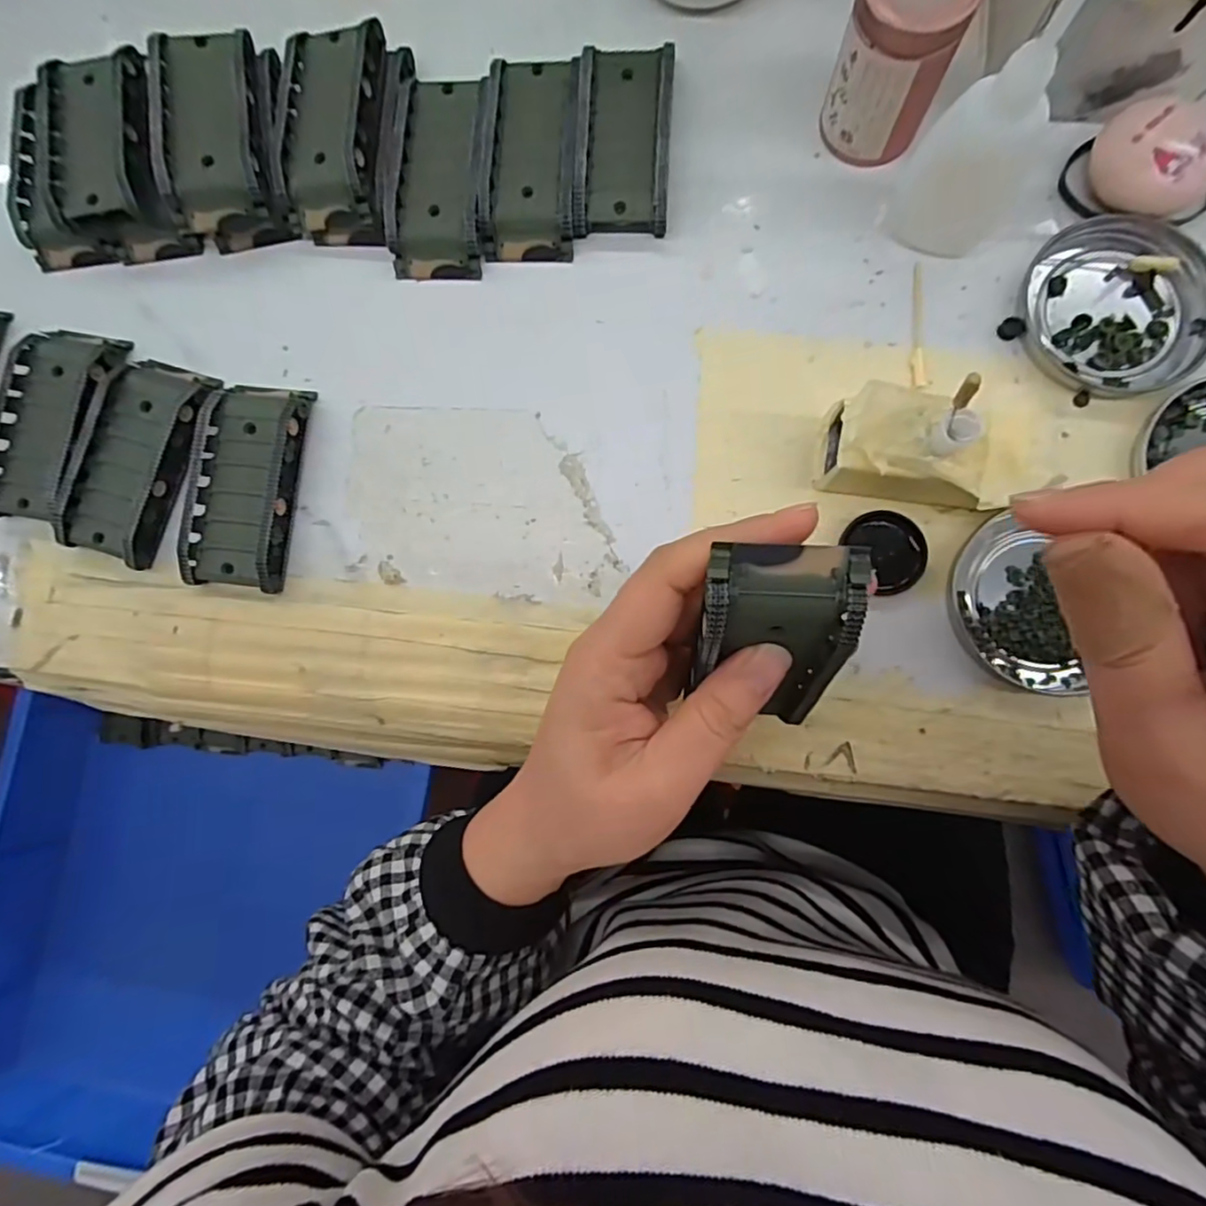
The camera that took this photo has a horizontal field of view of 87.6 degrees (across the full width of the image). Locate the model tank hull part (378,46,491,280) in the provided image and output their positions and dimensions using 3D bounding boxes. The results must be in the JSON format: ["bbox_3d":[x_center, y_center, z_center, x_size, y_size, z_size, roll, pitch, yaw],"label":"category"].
[{"bbox_3d":[-0.080,-0.215,0.304,0.049,0.020,0.112,1,84,5],"label":"model tank hull part"}]

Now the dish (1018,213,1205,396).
[{"bbox_3d":[0.225,-0.130,0.274,0.078,0.008,0.074,0,84,5],"label":"dish"}]

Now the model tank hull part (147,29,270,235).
[{"bbox_3d":[-0.187,-0.228,0.306,0.046,0.035,0.093,-9,84,4],"label":"model tank hull part"}]

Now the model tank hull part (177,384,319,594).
[{"bbox_3d":[-0.168,-0.056,0.293,0.046,0.019,0.096,6,85,5],"label":"model tank hull part"}]

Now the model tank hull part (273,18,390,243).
[{"bbox_3d":[-0.130,-0.229,0.303,0.047,0.031,0.094,1,84,5],"label":"model tank hull part"}]

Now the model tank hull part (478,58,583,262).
[{"bbox_3d":[-0.033,-0.213,0.300,0.043,0.020,0.094,3,84,5],"label":"model tank hull part"}]

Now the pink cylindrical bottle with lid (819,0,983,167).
[{"bbox_3d":[0.122,-0.229,0.265,0.043,0.067,0.040,0,84,5],"label":"pink cylindrical bottle with lid"}]

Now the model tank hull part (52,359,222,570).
[{"bbox_3d":[-0.221,-0.069,0.300,0.055,0.014,0.096,17,86,6],"label":"model tank hull part"}]

